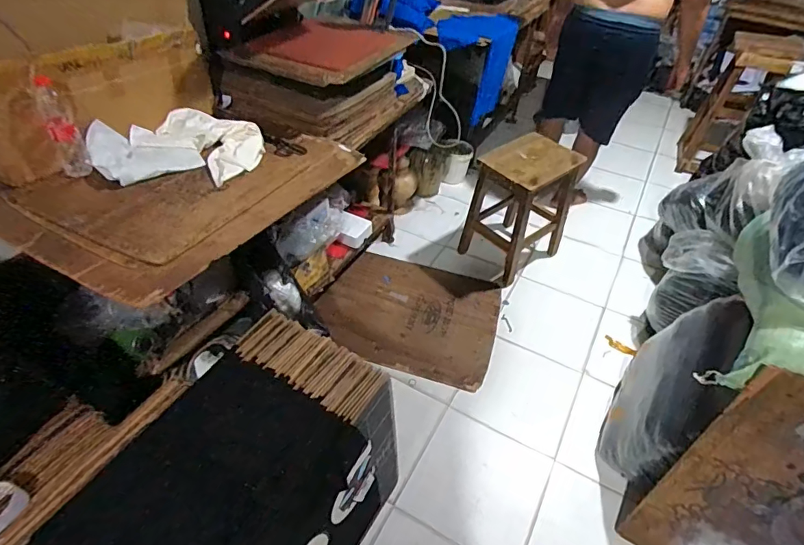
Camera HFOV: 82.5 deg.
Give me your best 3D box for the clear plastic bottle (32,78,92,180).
[{"bbox_3d":[-0.801,-0.344,1.072,0.070,0.206,0.075,-29,52,-27],"label":"clear plastic bottle"}]

